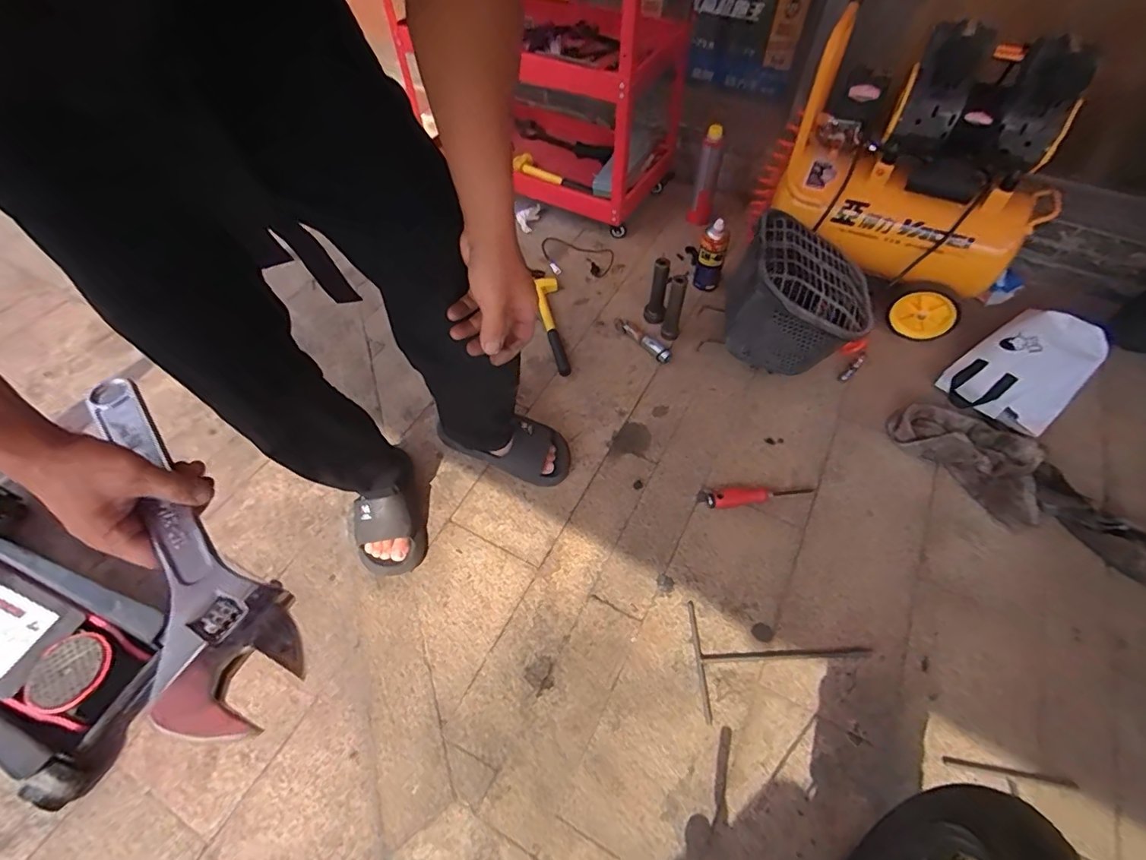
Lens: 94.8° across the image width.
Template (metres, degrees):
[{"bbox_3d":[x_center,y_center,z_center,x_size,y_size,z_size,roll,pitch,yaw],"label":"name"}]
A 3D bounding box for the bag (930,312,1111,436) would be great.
[{"bbox_3d":[0.982,-0.132,1.146,0.335,0.102,0.214,-36,63,-24],"label":"bag"}]

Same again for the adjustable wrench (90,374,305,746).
[{"bbox_3d":[-0.315,0.076,0.413,0.088,0.016,0.341,-34,62,-22],"label":"adjustable wrench"}]

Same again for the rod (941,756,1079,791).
[{"bbox_3d":[0.645,0.505,0.776,0.187,0.004,0.011,9,55,5],"label":"rod"}]

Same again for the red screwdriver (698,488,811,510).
[{"bbox_3d":[0.357,0.126,1.016,0.225,0.038,0.041,-5,55,-5],"label":"red screwdriver"}]

